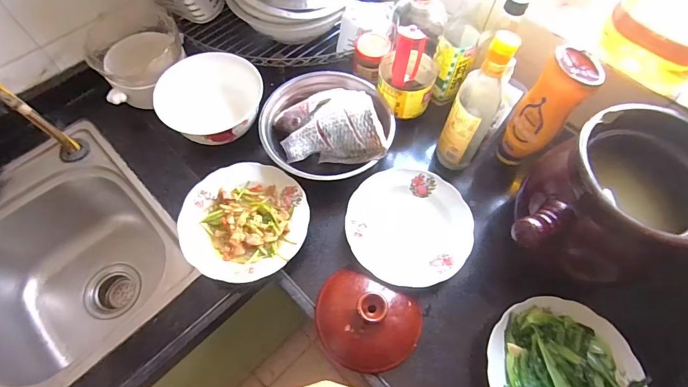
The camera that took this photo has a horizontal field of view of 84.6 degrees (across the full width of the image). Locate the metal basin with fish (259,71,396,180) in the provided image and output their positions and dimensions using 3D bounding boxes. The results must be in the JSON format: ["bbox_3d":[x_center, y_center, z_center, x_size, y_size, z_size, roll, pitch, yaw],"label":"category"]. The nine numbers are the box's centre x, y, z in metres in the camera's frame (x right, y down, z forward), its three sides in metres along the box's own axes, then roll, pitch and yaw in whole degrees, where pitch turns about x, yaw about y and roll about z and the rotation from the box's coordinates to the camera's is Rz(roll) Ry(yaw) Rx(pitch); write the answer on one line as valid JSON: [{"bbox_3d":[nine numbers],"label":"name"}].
[{"bbox_3d":[-0.029,-0.137,0.662,0.217,0.082,0.213,0,64,0],"label":"metal basin with fish"}]

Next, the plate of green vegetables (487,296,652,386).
[{"bbox_3d":[0.290,0.243,0.499,0.192,0.045,0.191,0,64,0],"label":"plate of green vegetables"}]

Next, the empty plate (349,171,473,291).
[{"bbox_3d":[0.103,0.051,0.601,0.191,0.033,0.191,0,64,0],"label":"empty plate"}]

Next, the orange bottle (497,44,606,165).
[{"bbox_3d":[0.312,-0.121,0.594,0.074,0.220,0.059,37,69,17],"label":"orange bottle"}]

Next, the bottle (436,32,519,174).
[{"bbox_3d":[0.203,-0.132,0.579,0.061,0.260,0.077,24,66,11],"label":"bottle"}]

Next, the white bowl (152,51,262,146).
[{"bbox_3d":[-0.232,-0.168,0.673,0.173,0.068,0.170,0,64,0],"label":"white bowl"}]

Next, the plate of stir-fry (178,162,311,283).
[{"bbox_3d":[-0.155,0.041,0.600,0.188,0.032,0.197,0,64,0],"label":"plate of stir-fry"}]

